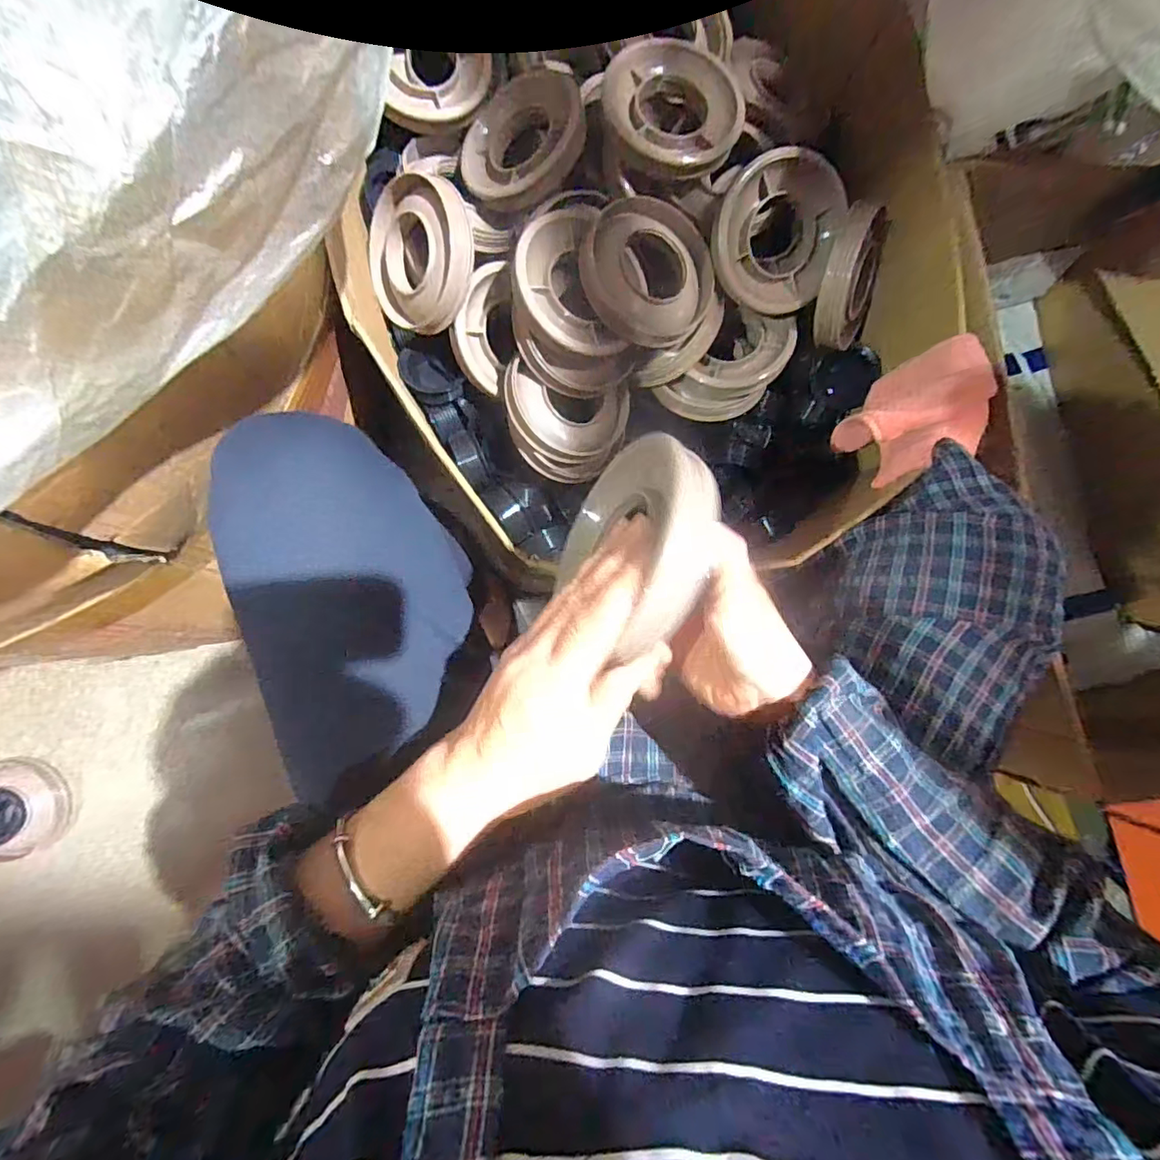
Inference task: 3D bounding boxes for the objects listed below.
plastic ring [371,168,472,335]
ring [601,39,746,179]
[{"bbox_3d":[-0.147,-0.294,0.498,0.115,0.022,0.121,19,115,30],"label":"plastic ring"},{"bbox_3d":[0.084,-0.422,0.489,0.121,0.022,0.113,40,84,-3],"label":"ring"}]

